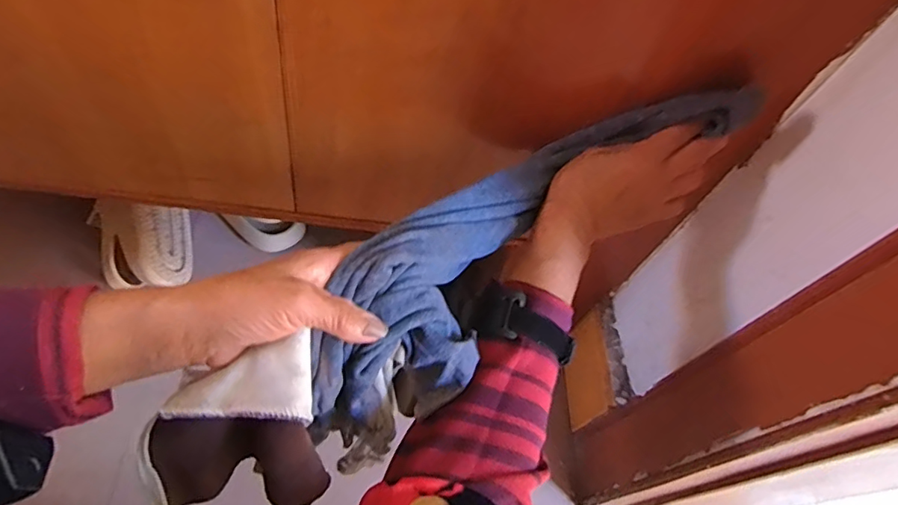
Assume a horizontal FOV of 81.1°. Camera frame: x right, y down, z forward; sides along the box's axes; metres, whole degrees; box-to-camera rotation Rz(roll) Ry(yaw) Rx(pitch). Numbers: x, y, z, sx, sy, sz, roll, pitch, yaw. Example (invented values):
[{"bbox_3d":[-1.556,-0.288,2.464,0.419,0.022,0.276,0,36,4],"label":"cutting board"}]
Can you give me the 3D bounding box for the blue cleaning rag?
[{"bbox_3d":[0.050,-0.005,0.375,0.352,0.107,0.108,-41,65,-19],"label":"blue cleaning rag"}]

